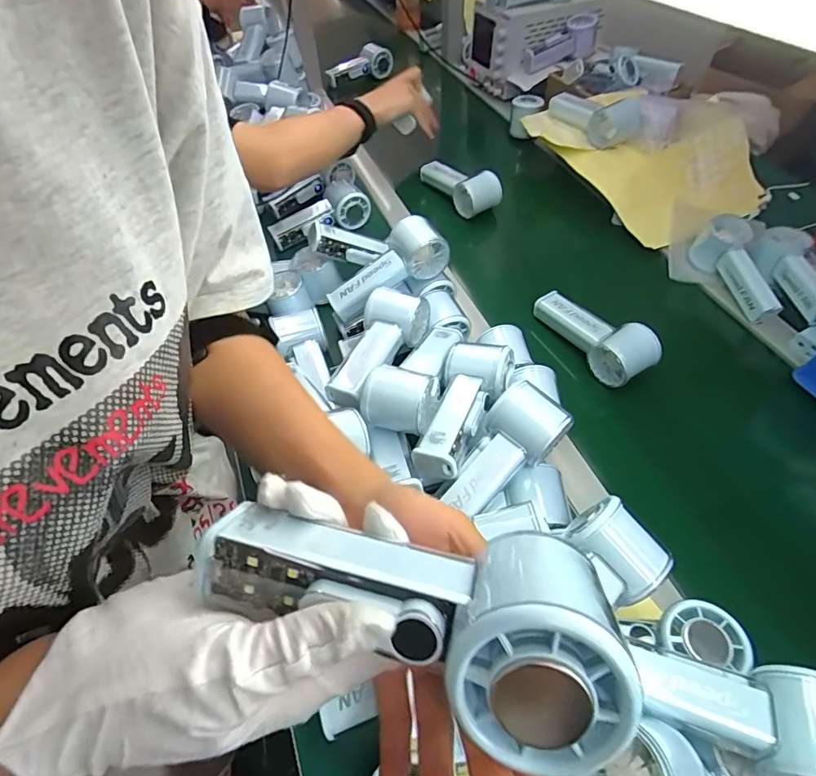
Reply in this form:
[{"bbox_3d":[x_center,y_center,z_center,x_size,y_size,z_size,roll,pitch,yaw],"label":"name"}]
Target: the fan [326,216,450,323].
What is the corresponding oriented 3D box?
[{"bbox_3d":[-0.025,-0.140,0.570,0.152,0.057,0.061,-32,53,6],"label":"fan"}]

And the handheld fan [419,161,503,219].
[{"bbox_3d":[0.084,-0.333,0.760,0.048,0.061,0.169,-26,54,-16],"label":"handheld fan"}]

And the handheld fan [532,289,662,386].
[{"bbox_3d":[0.224,-0.069,0.572,0.058,0.052,0.153,-26,54,-16],"label":"handheld fan"}]

